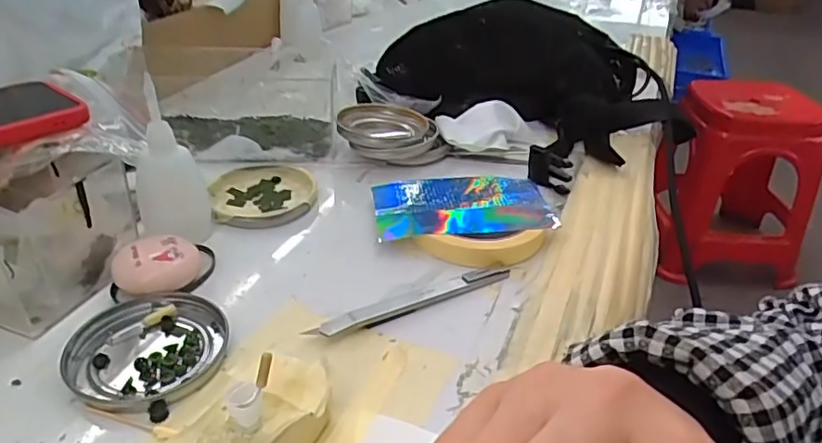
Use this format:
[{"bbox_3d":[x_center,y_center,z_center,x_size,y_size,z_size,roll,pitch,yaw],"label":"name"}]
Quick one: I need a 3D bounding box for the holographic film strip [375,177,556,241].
[{"bbox_3d":[0.041,-0.011,0.432,0.132,0.016,0.075,-2,33,-5],"label":"holographic film strip"}]

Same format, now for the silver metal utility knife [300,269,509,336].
[{"bbox_3d":[0.003,0.047,0.352,0.130,0.010,0.013,-16,36,-25],"label":"silver metal utility knife"}]

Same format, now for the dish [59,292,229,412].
[{"bbox_3d":[-0.140,0.067,0.315,0.076,0.009,0.076,1,33,0],"label":"dish"}]

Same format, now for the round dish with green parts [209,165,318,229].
[{"bbox_3d":[-0.113,-0.022,0.455,0.077,0.009,0.082,1,33,0],"label":"round dish with green parts"}]

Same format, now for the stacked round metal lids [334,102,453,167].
[{"bbox_3d":[-0.018,-0.079,0.523,0.090,0.028,0.079,-6,33,-11],"label":"stacked round metal lids"}]

